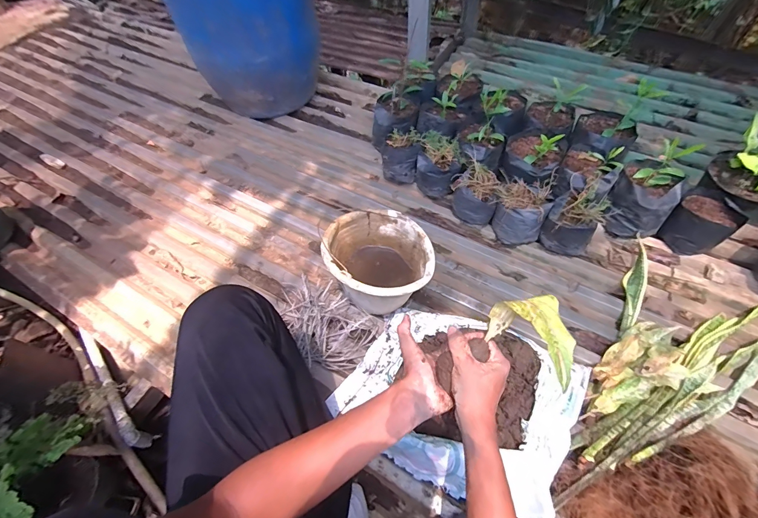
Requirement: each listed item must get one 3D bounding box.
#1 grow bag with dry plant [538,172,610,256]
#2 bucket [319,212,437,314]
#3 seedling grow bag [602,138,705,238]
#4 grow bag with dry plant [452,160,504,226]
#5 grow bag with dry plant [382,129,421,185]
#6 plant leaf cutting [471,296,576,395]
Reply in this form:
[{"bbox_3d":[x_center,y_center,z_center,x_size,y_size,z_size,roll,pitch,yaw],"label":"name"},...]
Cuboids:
[{"bbox_3d":[0.517,-0.109,0.905,0.120,0.137,0.166,33,67,20],"label":"grow bag with dry plant"},{"bbox_3d":[-0.002,0.019,0.829,0.224,0.183,0.246,-1,60,2],"label":"bucket"},{"bbox_3d":[0.692,-0.173,0.890,0.151,0.209,0.166,37,68,21],"label":"seedling grow bag"},{"bbox_3d":[0.273,-0.193,0.982,0.123,0.127,0.138,13,61,10],"label":"grow bag with dry plant"},{"bbox_3d":[0.069,-0.310,1.082,0.117,0.146,0.093,0,60,3],"label":"grow bag with dry plant"},{"bbox_3d":[0.180,0.086,0.404,0.098,0.084,0.082,29,63,20],"label":"plant leaf cutting"}]

